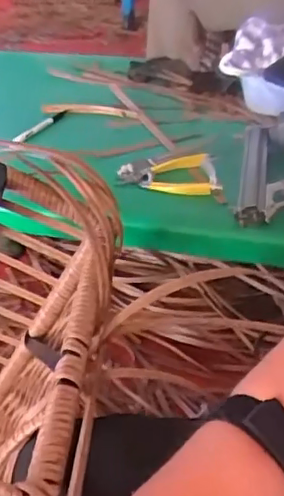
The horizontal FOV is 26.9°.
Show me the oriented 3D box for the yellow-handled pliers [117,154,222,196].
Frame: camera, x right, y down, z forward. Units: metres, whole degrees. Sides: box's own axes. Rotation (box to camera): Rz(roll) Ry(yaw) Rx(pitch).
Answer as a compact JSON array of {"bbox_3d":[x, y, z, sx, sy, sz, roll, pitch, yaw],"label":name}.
[{"bbox_3d":[0.031,-0.091,0.747,0.120,0.020,0.089,-1,36,0],"label":"yellow-handled pliers"}]

